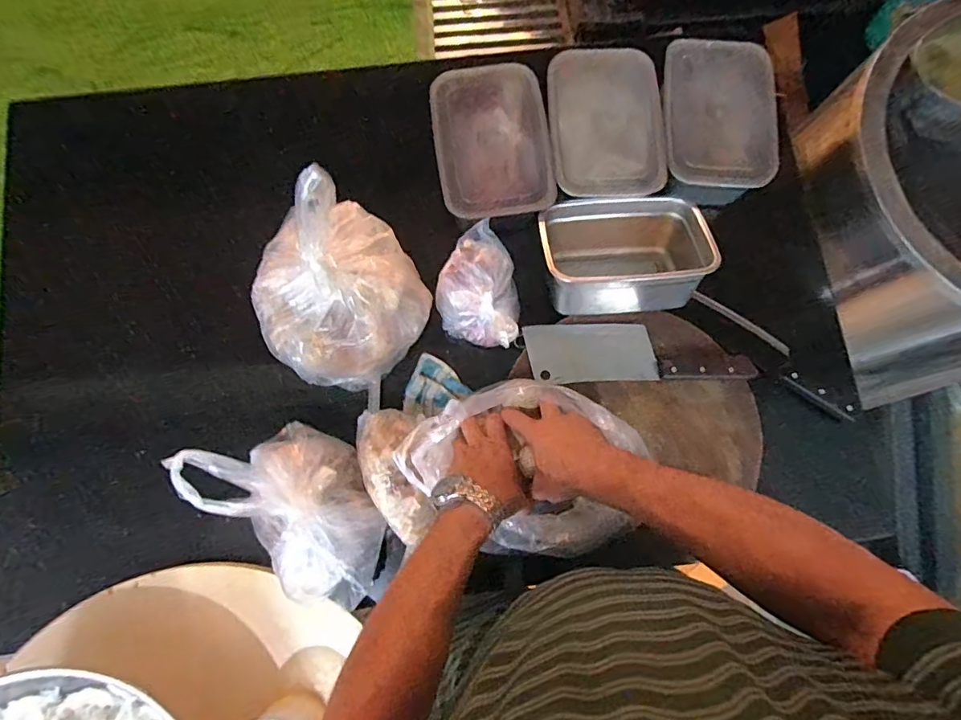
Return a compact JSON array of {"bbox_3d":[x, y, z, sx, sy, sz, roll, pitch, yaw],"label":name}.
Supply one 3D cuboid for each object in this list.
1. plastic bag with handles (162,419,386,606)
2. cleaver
[{"bbox_3d":[-0.203,0.180,0.564,0.137,0.145,0.224,-27,81,-5],"label":"plastic bag with handles"},{"bbox_3d":[0.209,-0.012,0.671,0.290,0.026,0.080,-1,80,-1],"label":"cleaver"}]

